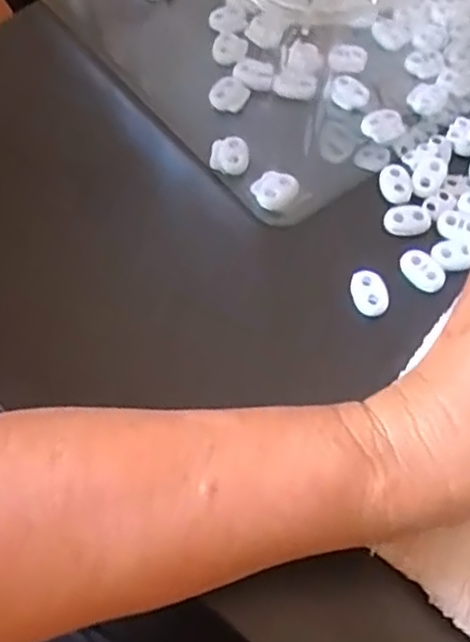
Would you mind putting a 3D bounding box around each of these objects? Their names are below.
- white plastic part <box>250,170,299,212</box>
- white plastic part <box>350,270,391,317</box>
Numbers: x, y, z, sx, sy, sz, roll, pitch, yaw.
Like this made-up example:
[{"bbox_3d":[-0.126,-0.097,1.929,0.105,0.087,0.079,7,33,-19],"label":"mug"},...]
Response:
[{"bbox_3d":[0.020,-0.066,0.357,0.020,0.004,0.023,37,66,19],"label":"white plastic part"},{"bbox_3d":[0.062,-0.014,0.327,0.016,0.004,0.023,-7,60,-5],"label":"white plastic part"}]

